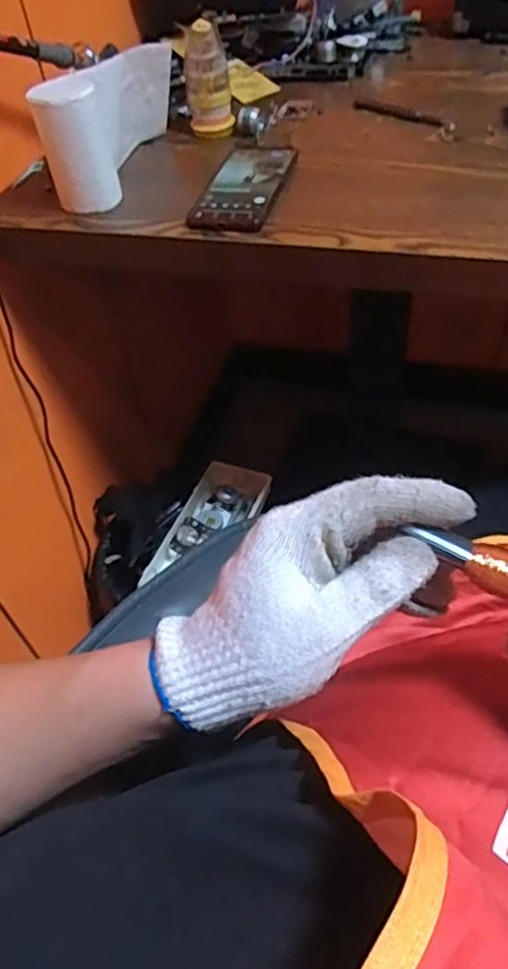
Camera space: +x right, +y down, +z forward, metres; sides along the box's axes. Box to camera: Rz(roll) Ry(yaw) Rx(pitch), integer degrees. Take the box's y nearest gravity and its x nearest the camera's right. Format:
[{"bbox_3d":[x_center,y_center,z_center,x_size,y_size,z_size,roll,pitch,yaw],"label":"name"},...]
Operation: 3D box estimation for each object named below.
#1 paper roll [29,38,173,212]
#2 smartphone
[{"bbox_3d":[-0.143,-0.364,0.656,0.050,0.107,0.197,14,52,18],"label":"paper roll"},{"bbox_3d":[-0.007,-0.298,0.638,0.073,0.012,0.156,9,50,14],"label":"smartphone"}]

